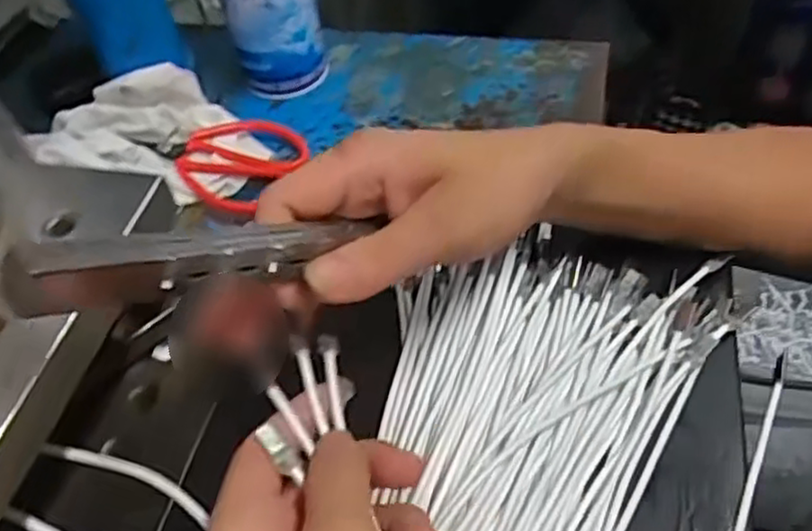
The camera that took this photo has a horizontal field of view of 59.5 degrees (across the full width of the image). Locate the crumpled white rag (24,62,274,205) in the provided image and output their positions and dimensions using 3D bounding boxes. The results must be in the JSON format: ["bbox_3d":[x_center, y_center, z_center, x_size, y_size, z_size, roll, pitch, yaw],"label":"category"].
[{"bbox_3d":[-0.165,-0.083,0.473,0.132,0.058,0.086,-15,51,-6],"label":"crumpled white rag"}]

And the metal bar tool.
[{"bbox_3d":[-0.065,-0.003,0.252,0.018,0.020,0.146,33,26,29],"label":"metal bar tool"}]

